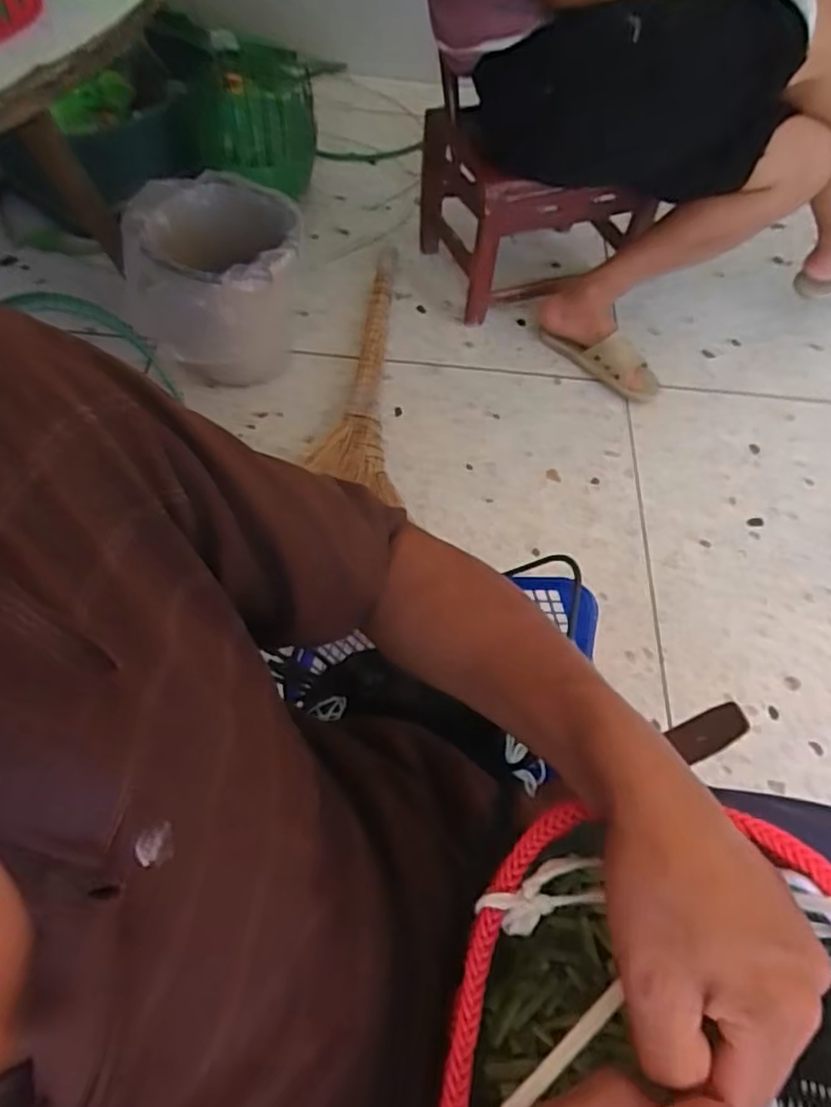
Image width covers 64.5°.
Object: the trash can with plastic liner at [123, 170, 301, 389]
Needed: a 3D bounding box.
[{"bbox_3d":[-0.340,-0.481,1.176,0.267,0.279,0.219,-6,62,-7],"label":"trash can with plastic liner"}]

